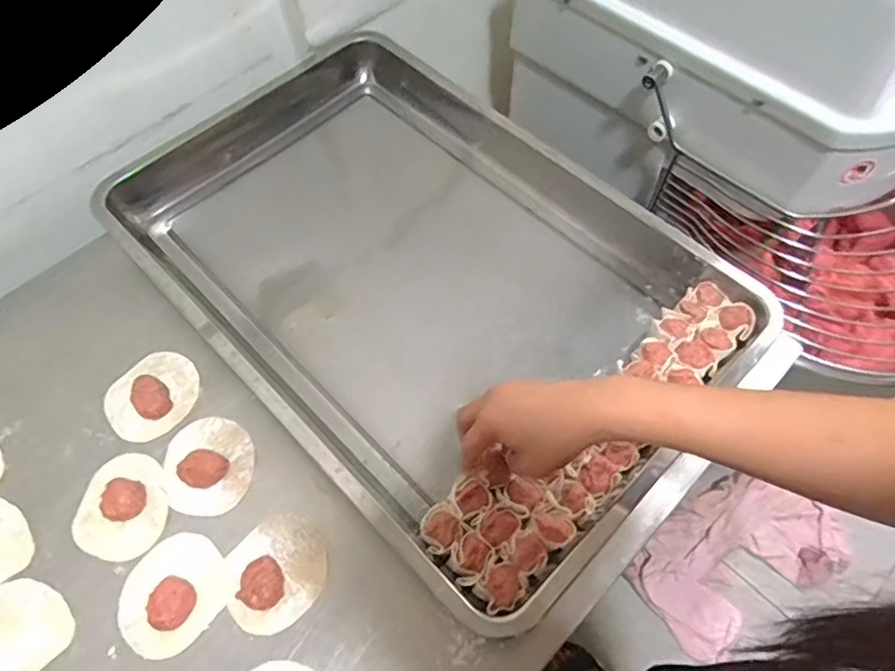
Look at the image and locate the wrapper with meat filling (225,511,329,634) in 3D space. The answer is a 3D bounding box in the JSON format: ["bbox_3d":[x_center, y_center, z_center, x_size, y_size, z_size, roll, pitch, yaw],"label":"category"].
[{"bbox_3d":[-0.135,0.183,0.463,0.075,0.022,0.084,-11,62,-6],"label":"wrapper with meat filling"}]

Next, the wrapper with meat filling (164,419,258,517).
[{"bbox_3d":[-0.206,0.109,0.506,0.073,0.018,0.083,-13,62,-7],"label":"wrapper with meat filling"}]

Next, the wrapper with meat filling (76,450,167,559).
[{"bbox_3d":[-0.269,0.141,0.492,0.072,0.015,0.082,9,62,5],"label":"wrapper with meat filling"}]

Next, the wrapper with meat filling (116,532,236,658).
[{"bbox_3d":[-0.216,0.197,0.454,0.078,0.023,0.084,0,61,0],"label":"wrapper with meat filling"}]

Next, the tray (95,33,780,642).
[{"bbox_3d":[-0.033,-0.064,0.582,0.607,0.055,0.386,40,69,20],"label":"tray"}]

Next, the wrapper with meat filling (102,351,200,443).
[{"bbox_3d":[-0.273,0.051,0.540,0.077,0.016,0.083,0,61,0],"label":"wrapper with meat filling"}]

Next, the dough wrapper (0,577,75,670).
[{"bbox_3d":[-0.333,0.226,0.451,0.078,0.004,0.075,0,61,0],"label":"dough wrapper"}]

